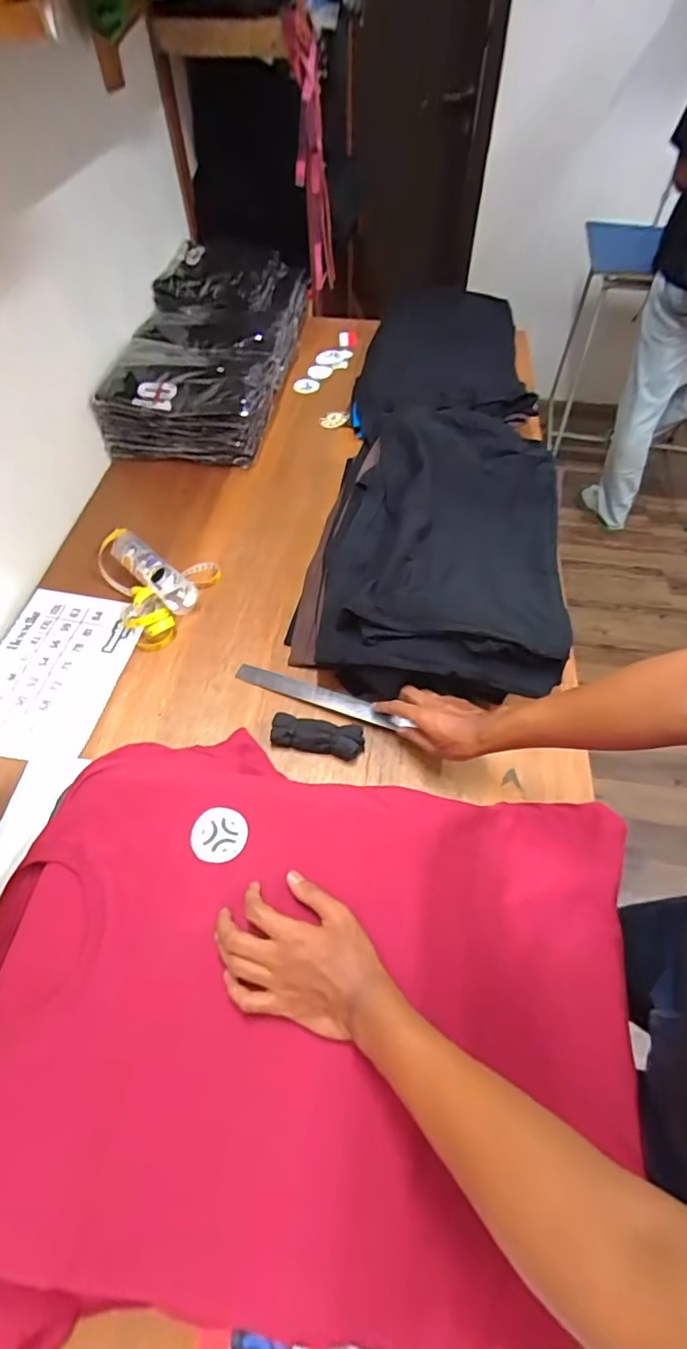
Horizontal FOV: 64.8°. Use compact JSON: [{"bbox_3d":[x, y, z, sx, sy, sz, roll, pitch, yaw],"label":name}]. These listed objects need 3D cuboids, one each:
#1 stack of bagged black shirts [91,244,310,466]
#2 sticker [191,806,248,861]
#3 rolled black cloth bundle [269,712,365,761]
[{"bbox_3d":[-0.279,-0.752,1.228,0.307,0.176,0.682,7,56,5],"label":"stack of bagged black shirts"},{"bbox_3d":[-0.135,0.172,0.585,0.059,0.004,0.057,0,56,0],"label":"sticker"},{"bbox_3d":[-0.035,0.082,0.750,0.127,0.028,0.051,9,56,6],"label":"rolled black cloth bundle"}]

